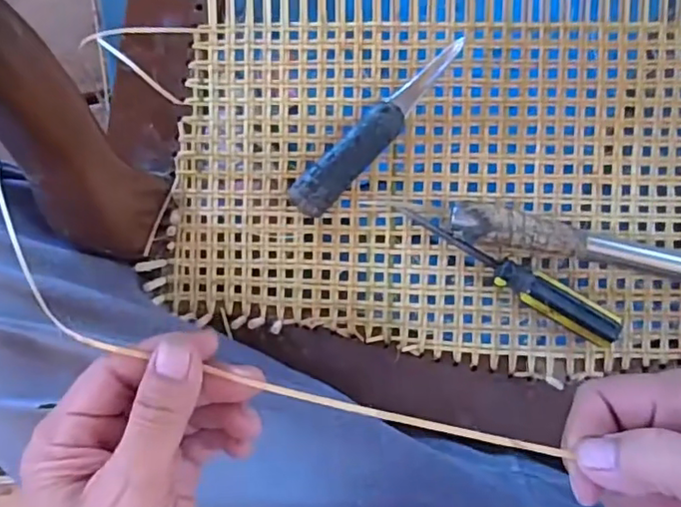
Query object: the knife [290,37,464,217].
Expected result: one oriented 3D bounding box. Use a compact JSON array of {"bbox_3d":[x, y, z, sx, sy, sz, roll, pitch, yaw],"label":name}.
[{"bbox_3d":[0.025,-0.085,0.398,0.027,0.017,0.147,44,97,0],"label":"knife"}]

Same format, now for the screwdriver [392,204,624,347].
[{"bbox_3d":[0.111,0.013,0.396,0.160,0.025,0.023,30,97,2],"label":"screwdriver"}]

